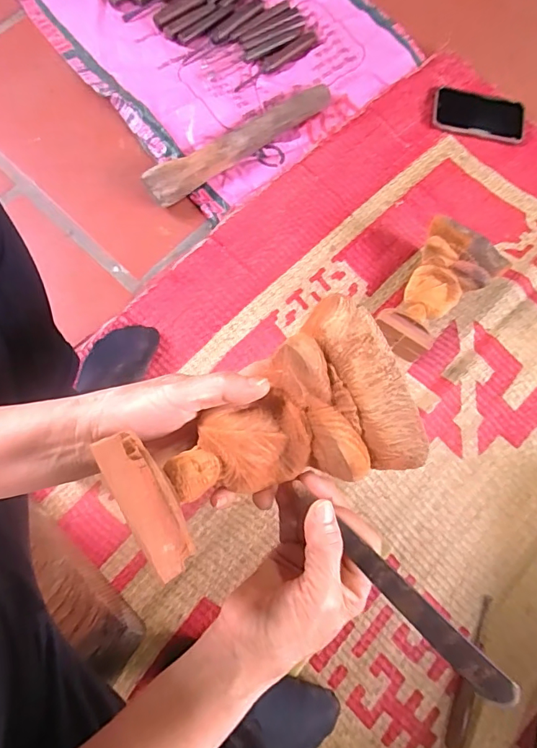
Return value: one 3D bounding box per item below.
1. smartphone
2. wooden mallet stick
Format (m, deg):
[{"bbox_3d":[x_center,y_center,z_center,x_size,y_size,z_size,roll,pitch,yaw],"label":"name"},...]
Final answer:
[{"bbox_3d":[0.338,-0.417,0.753,0.147,0.017,0.077,9,77,2],"label":"smartphone"},{"bbox_3d":[-0.040,-0.360,0.715,0.330,0.036,0.056,-35,80,-8],"label":"wooden mallet stick"}]

